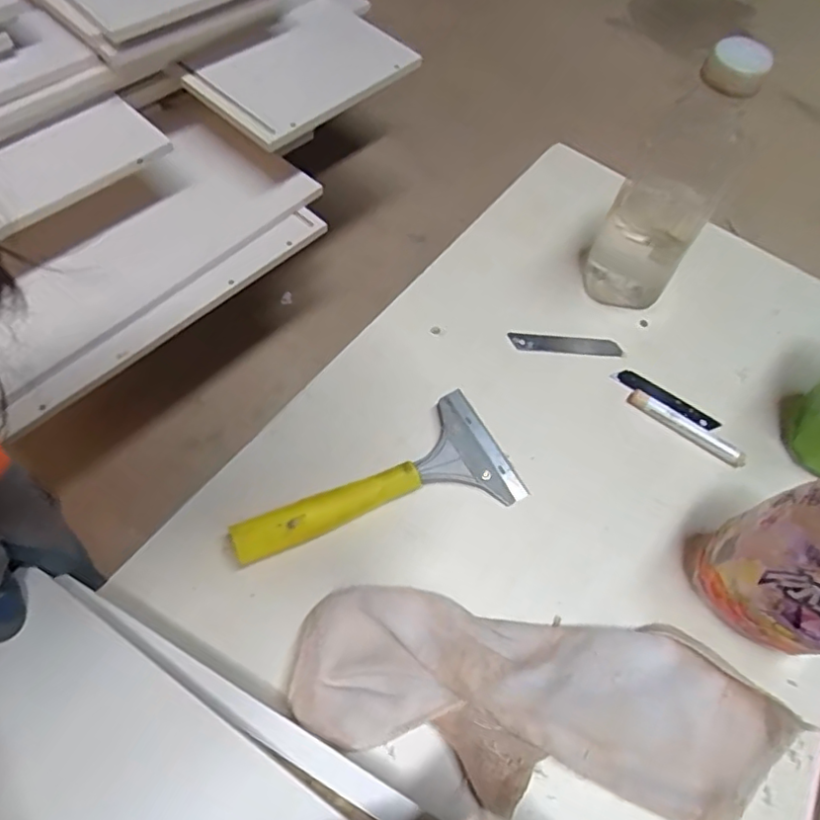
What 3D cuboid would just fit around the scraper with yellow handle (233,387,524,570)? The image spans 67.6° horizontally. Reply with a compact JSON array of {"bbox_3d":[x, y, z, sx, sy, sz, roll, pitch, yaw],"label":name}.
[{"bbox_3d":[-0.021,0.066,0.449,0.207,0.031,0.093,-28,67,-17],"label":"scraper with yellow handle"}]

